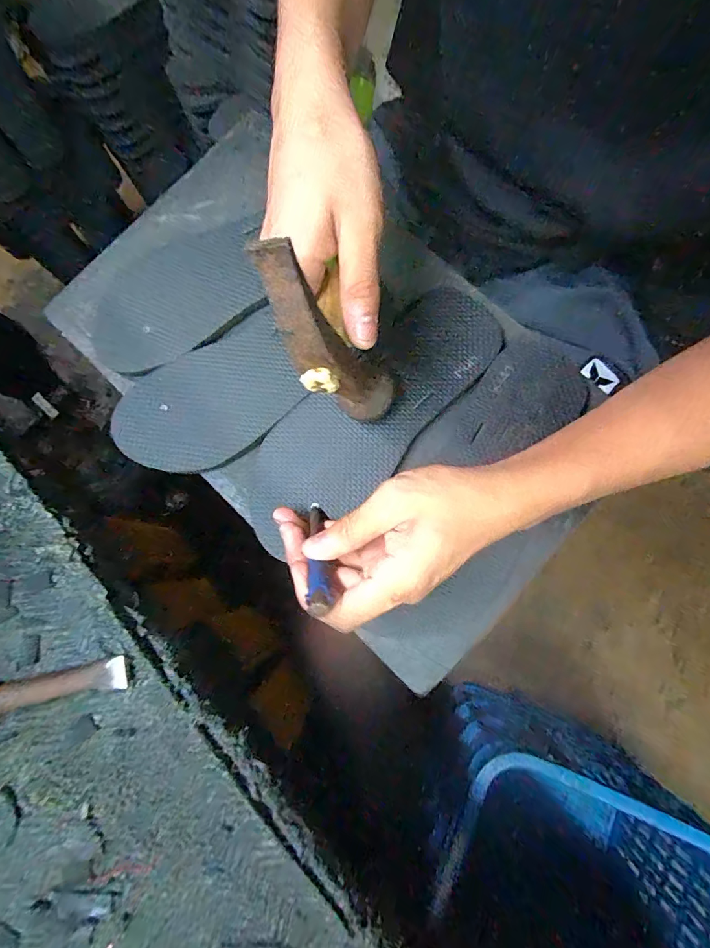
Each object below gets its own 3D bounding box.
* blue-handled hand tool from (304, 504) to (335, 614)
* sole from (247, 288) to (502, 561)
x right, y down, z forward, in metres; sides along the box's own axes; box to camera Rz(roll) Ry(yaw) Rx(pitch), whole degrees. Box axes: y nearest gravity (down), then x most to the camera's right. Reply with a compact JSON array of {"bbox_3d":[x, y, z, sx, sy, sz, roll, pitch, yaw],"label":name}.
[{"bbox_3d":[-0.024,0.050,0.277,0.014,0.103,0.010,-9,118,-1],"label":"blue-handled hand tool"},{"bbox_3d":[0.010,-0.048,0.334,0.085,0.009,0.246,44,85,12],"label":"sole"}]

